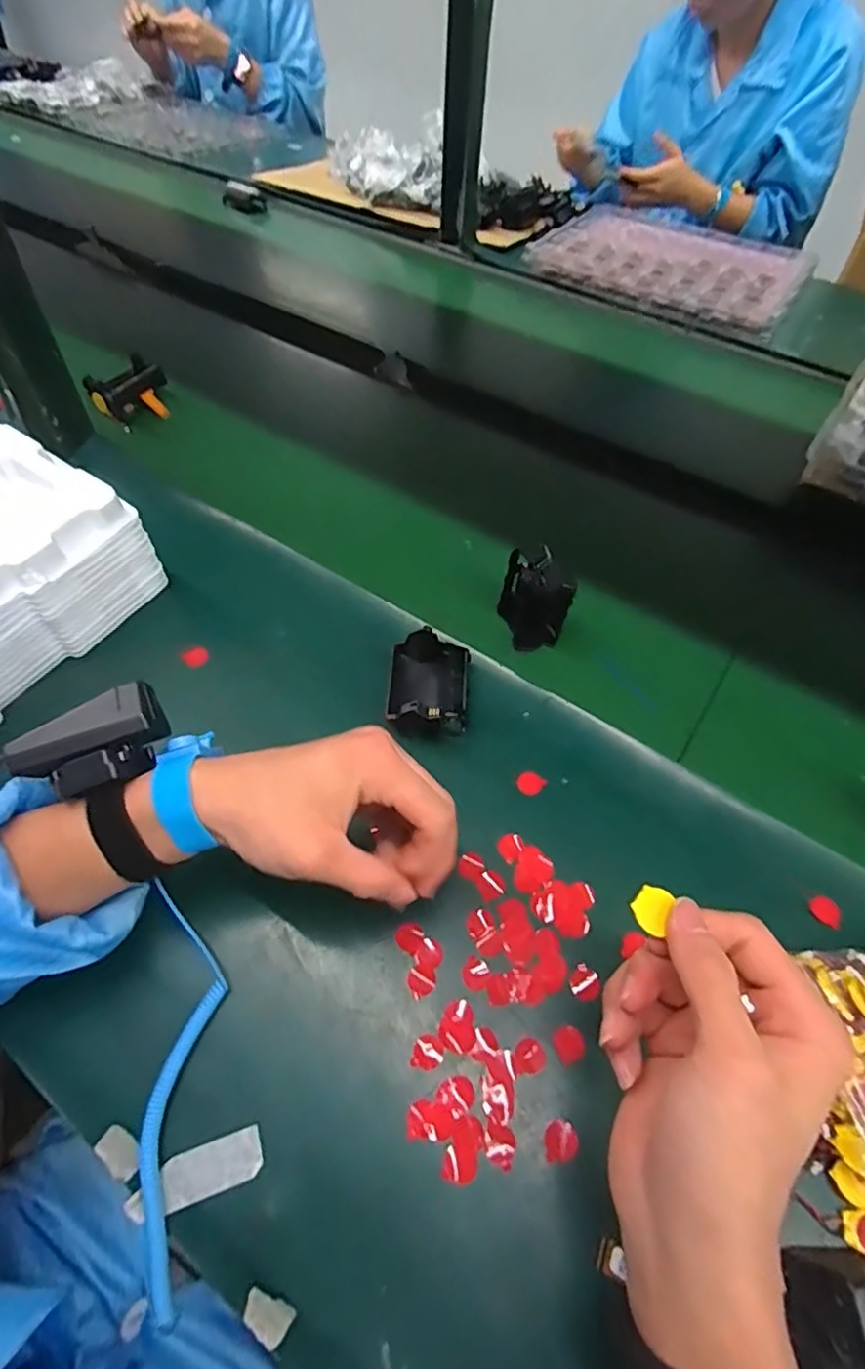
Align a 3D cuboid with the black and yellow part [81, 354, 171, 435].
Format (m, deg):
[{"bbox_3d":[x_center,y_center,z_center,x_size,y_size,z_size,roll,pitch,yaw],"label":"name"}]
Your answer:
[{"bbox_3d":[-0.323,-0.313,0.661,0.061,0.049,0.077,33,59,19],"label":"black and yellow part"}]

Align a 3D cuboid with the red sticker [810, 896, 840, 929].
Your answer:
[{"bbox_3d":[0.237,0.137,0.365,0.018,0.004,0.019,-42,63,-17],"label":"red sticker"}]

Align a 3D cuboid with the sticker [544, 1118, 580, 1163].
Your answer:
[{"bbox_3d":[0.064,0.226,0.301,0.017,0.004,0.016,-3,55,-5],"label":"sticker"}]

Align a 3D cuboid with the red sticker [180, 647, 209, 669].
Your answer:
[{"bbox_3d":[-0.178,-0.020,0.456,0.019,0.004,0.016,-22,58,-17],"label":"red sticker"}]

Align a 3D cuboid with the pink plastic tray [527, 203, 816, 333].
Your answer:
[{"bbox_3d":[0.376,-0.660,0.937,0.372,0.027,0.329,25,57,15],"label":"pink plastic tray"}]

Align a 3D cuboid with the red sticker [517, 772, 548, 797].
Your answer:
[{"bbox_3d":[0.066,0.066,0.407,0.018,0.004,0.016,-27,77,-7],"label":"red sticker"}]

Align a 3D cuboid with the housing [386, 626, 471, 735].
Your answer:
[{"bbox_3d":[-0.002,-0.006,0.427,0.054,0.033,0.079,6,54,2],"label":"housing"}]

